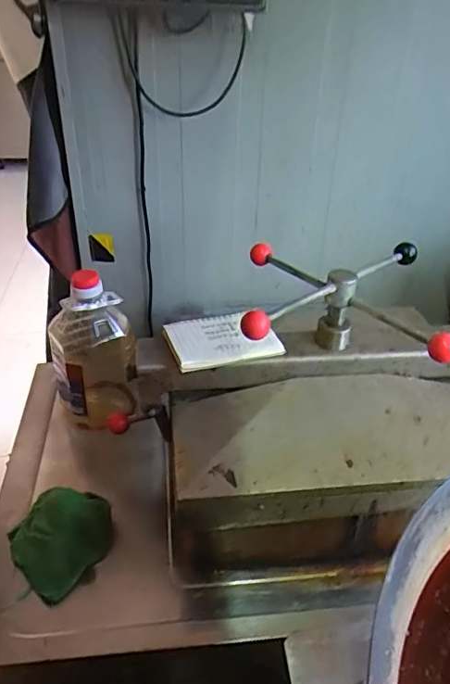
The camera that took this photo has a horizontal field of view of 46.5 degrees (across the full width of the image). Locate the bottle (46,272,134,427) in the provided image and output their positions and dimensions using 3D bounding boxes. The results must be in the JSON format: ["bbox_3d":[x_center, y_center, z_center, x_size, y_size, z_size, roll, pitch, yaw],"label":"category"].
[{"bbox_3d":[-0.220,0.008,0.867,0.129,0.267,0.112,-7,36,-13],"label":"bottle"}]

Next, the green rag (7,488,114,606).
[{"bbox_3d":[-0.215,0.254,0.692,0.116,0.062,0.118,30,44,34],"label":"green rag"}]

